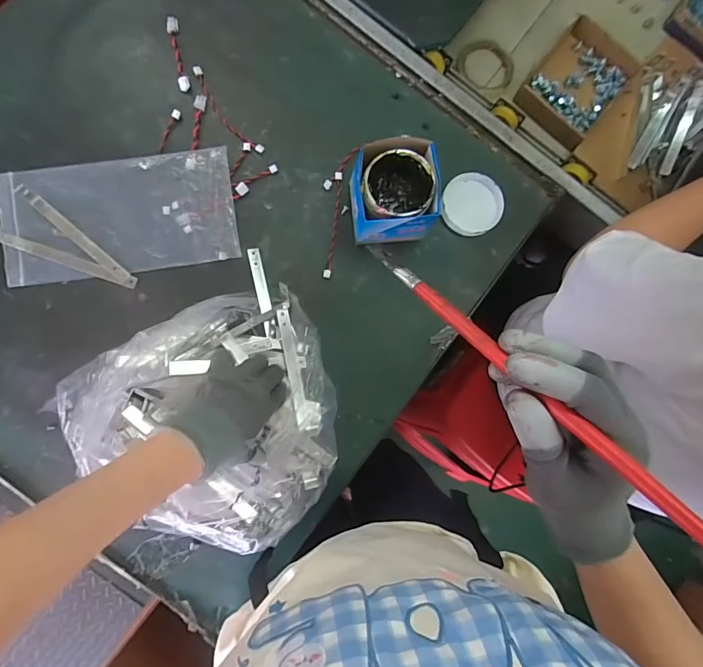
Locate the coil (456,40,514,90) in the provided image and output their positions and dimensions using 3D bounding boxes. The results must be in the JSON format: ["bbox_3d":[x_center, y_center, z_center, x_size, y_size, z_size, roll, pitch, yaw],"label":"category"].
[{"bbox_3d":[0.221,-0.443,0.706,0.096,0.010,0.080,2,85,-5],"label":"coil"}]

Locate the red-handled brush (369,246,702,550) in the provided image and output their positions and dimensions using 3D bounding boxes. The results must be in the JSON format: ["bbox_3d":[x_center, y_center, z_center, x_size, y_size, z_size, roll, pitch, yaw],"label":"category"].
[{"bbox_3d":[0.094,0.021,0.245,0.011,0.007,0.255,-39,59,-6],"label":"red-handled brush"}]

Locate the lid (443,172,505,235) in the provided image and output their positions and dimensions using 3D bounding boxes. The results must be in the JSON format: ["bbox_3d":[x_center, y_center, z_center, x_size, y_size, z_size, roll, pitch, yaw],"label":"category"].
[{"bbox_3d":[0.170,-0.183,0.606,0.083,0.022,0.093,37,83,-1],"label":"lid"}]

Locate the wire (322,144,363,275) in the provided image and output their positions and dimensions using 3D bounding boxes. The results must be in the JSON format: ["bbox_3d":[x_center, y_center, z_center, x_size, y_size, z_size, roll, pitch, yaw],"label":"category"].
[{"bbox_3d":[-0.026,-0.175,0.592,0.038,0.006,0.195,14,84,-4],"label":"wire"}]

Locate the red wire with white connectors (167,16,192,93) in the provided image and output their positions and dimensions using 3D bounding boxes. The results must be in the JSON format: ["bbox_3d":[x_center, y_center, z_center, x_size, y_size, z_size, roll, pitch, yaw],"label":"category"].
[{"bbox_3d":[-0.240,-0.388,0.589,0.017,0.011,0.113,-11,86,-6],"label":"red wire with white connectors"}]

